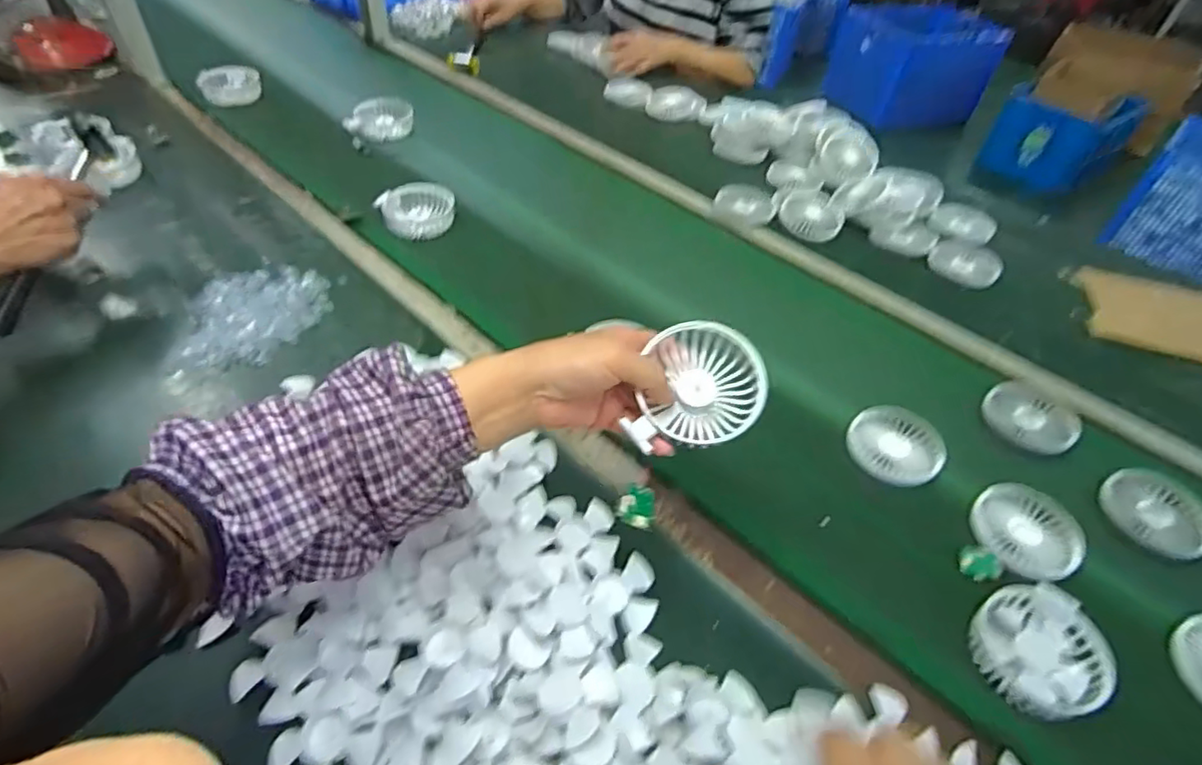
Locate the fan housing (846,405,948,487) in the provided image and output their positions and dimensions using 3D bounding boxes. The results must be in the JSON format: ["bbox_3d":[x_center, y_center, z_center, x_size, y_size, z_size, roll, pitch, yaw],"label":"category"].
[{"bbox_3d":[0.294,0.059,0.612,0.086,0.023,0.096,29,51,23],"label":"fan housing"}]

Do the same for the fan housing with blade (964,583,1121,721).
[{"bbox_3d":[0.334,0.207,0.473,0.094,0.033,0.088,2,45,-2],"label":"fan housing with blade"}]

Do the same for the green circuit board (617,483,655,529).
[{"bbox_3d":[0.024,0.082,0.412,0.023,0.008,0.030,11,46,7],"label":"green circuit board"}]

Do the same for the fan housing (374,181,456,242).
[{"bbox_3d":[-0.247,-0.232,0.828,0.088,0.036,0.089,2,45,-2],"label":"fan housing"}]

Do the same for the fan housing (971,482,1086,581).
[{"bbox_3d":[0.382,0.136,0.556,0.105,0.020,0.086,-20,50,-21],"label":"fan housing"}]

